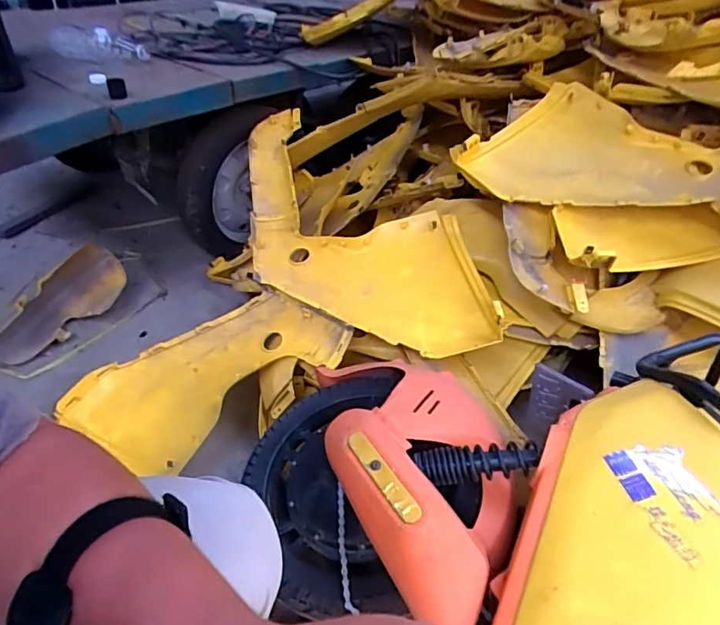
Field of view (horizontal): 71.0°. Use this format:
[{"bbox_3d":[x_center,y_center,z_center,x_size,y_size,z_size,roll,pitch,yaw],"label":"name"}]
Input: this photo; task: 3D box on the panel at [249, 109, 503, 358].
[{"bbox_3d":[-0.021,-0.197,1.099,0.421,0.179,0.750,-8,39,-13],"label":"panel"}]

